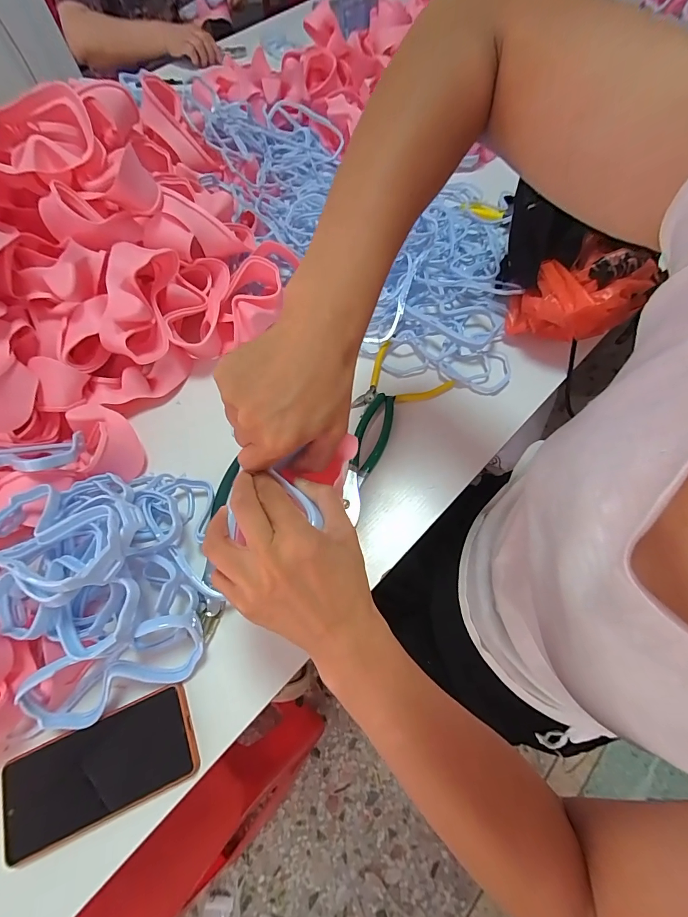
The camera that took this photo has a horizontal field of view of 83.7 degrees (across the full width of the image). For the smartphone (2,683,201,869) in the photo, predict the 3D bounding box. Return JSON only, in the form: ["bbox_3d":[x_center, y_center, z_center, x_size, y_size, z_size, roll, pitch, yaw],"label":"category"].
[{"bbox_3d":[-0.215,0.276,0.344,0.161,0.012,0.077,-23,65,-8],"label":"smartphone"}]

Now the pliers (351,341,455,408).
[{"bbox_3d":[0.067,-0.091,0.506,0.111,0.016,0.103,37,71,18],"label":"pliers"}]

